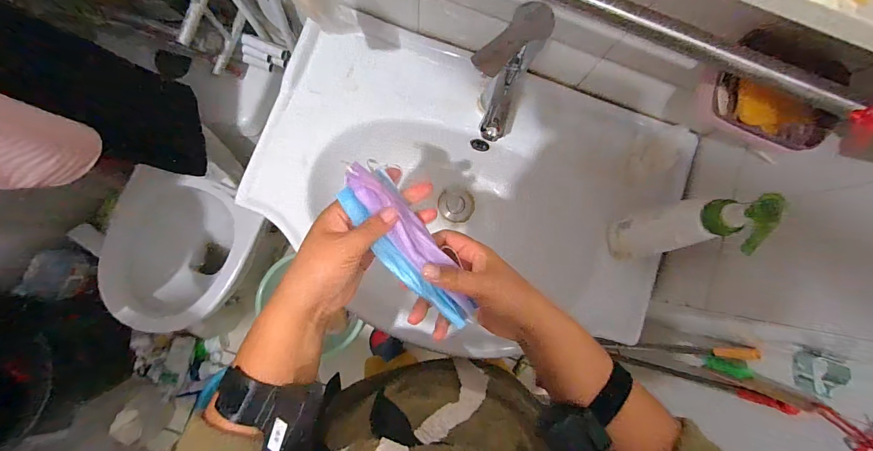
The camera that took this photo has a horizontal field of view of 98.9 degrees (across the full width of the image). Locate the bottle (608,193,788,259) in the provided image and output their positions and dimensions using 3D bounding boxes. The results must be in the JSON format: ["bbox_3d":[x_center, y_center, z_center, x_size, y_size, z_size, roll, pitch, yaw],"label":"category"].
[{"bbox_3d":[0.281,0.004,0.437,0.049,0.217,0.059,-13,86,-5],"label":"bottle"}]

